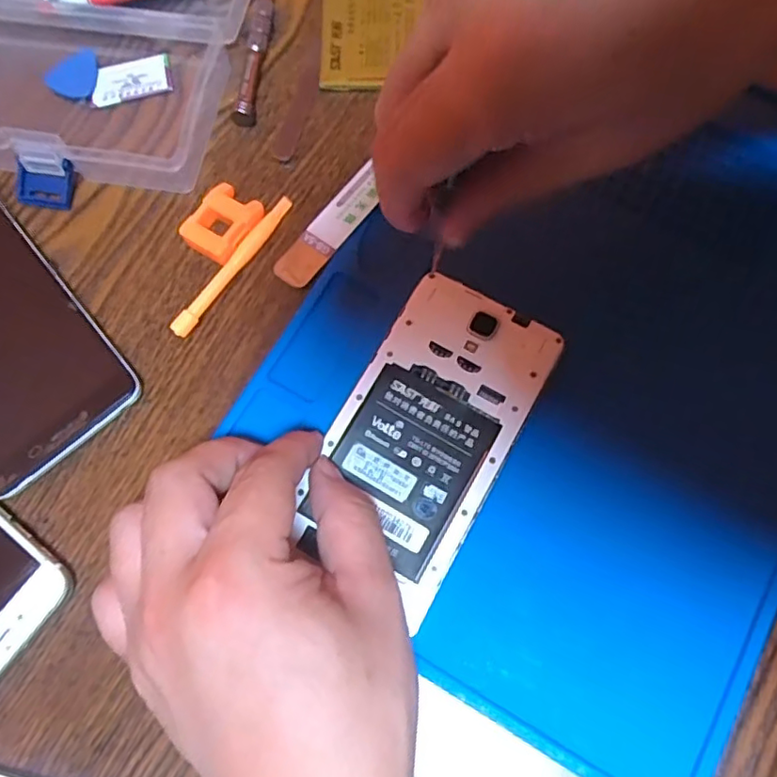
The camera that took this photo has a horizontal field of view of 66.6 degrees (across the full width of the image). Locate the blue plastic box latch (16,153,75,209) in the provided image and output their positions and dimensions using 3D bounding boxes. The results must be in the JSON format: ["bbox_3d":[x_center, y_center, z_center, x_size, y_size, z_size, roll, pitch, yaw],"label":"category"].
[{"bbox_3d":[-0.168,-0.100,0.288,0.027,0.016,0.019,4,74,2],"label":"blue plastic box latch"}]

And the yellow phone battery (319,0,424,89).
[{"bbox_3d":[-0.010,-0.191,0.314,0.052,0.007,0.077,2,74,2],"label":"yellow phone battery"}]

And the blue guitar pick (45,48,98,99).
[{"bbox_3d":[-0.167,-0.165,0.310,0.027,0.004,0.032,-4,74,0],"label":"blue guitar pick"}]

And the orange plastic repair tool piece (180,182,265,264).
[{"bbox_3d":[-0.077,-0.077,0.280,0.027,0.012,0.034,30,77,9],"label":"orange plastic repair tool piece"}]

